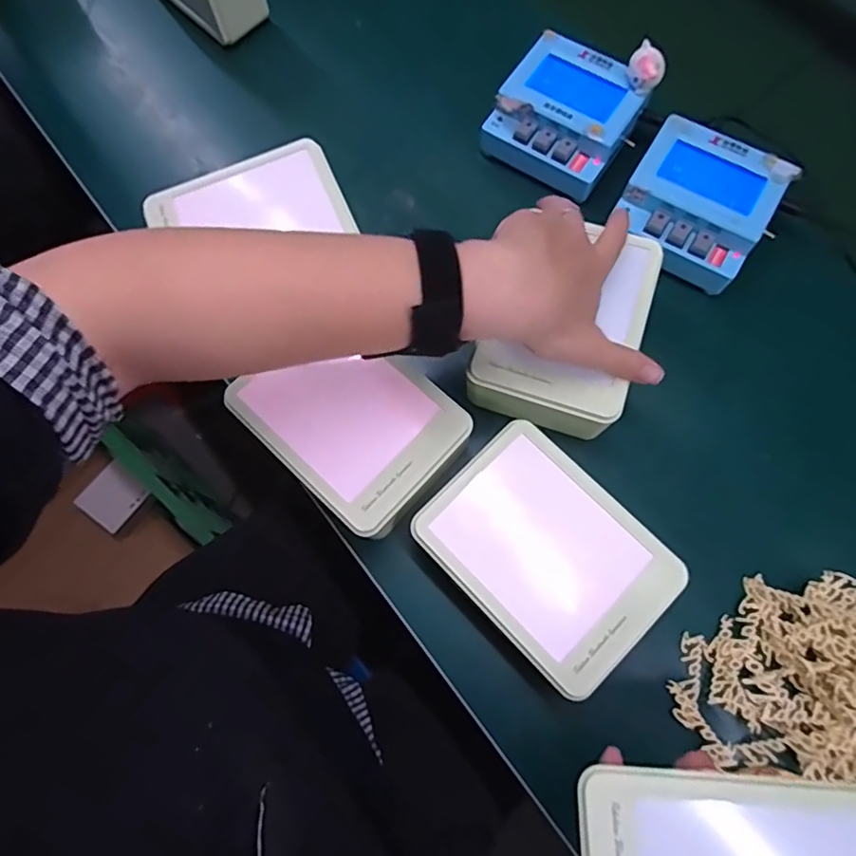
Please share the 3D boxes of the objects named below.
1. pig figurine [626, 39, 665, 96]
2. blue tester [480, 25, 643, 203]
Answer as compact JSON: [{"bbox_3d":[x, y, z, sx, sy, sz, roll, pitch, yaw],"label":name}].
[{"bbox_3d":[0.164,-0.270,0.409,0.020,0.023,0.026,-28,74,-8],"label":"pig figurine"},{"bbox_3d":[0.110,-0.249,0.441,0.105,0.047,0.100,36,77,11],"label":"blue tester"}]

